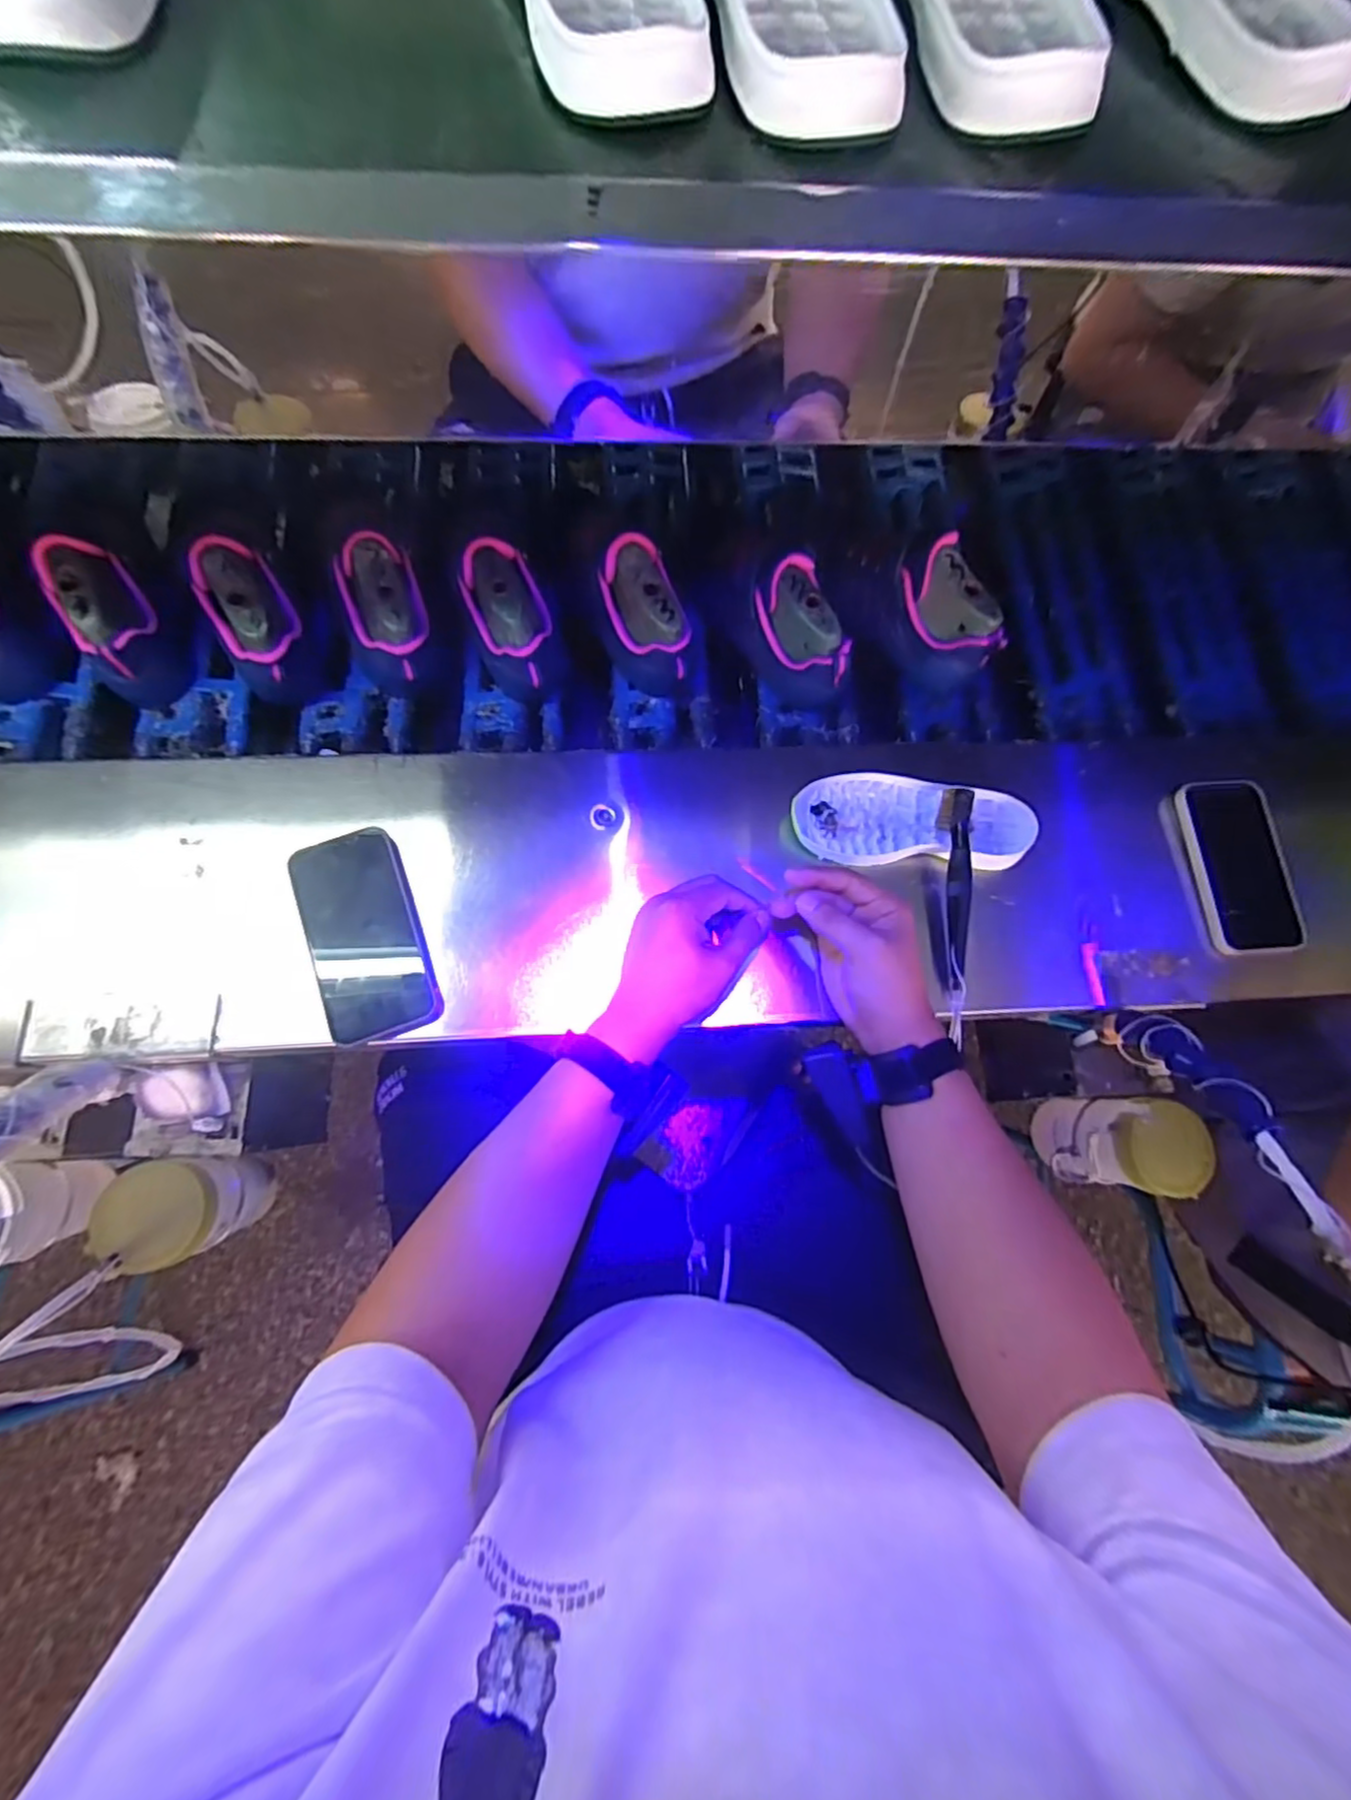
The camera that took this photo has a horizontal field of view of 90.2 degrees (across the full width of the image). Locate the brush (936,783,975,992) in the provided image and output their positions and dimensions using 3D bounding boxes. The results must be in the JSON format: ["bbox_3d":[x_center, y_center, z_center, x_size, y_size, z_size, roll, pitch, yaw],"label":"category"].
[{"bbox_3d":[0.226,-0.012,0.541,0.019,0.032,0.156,3,76,2],"label":"brush"}]

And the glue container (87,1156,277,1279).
[{"bbox_3d":[-0.384,0.245,0.545,0.066,0.130,0.073,-6,75,0],"label":"glue container"}]

